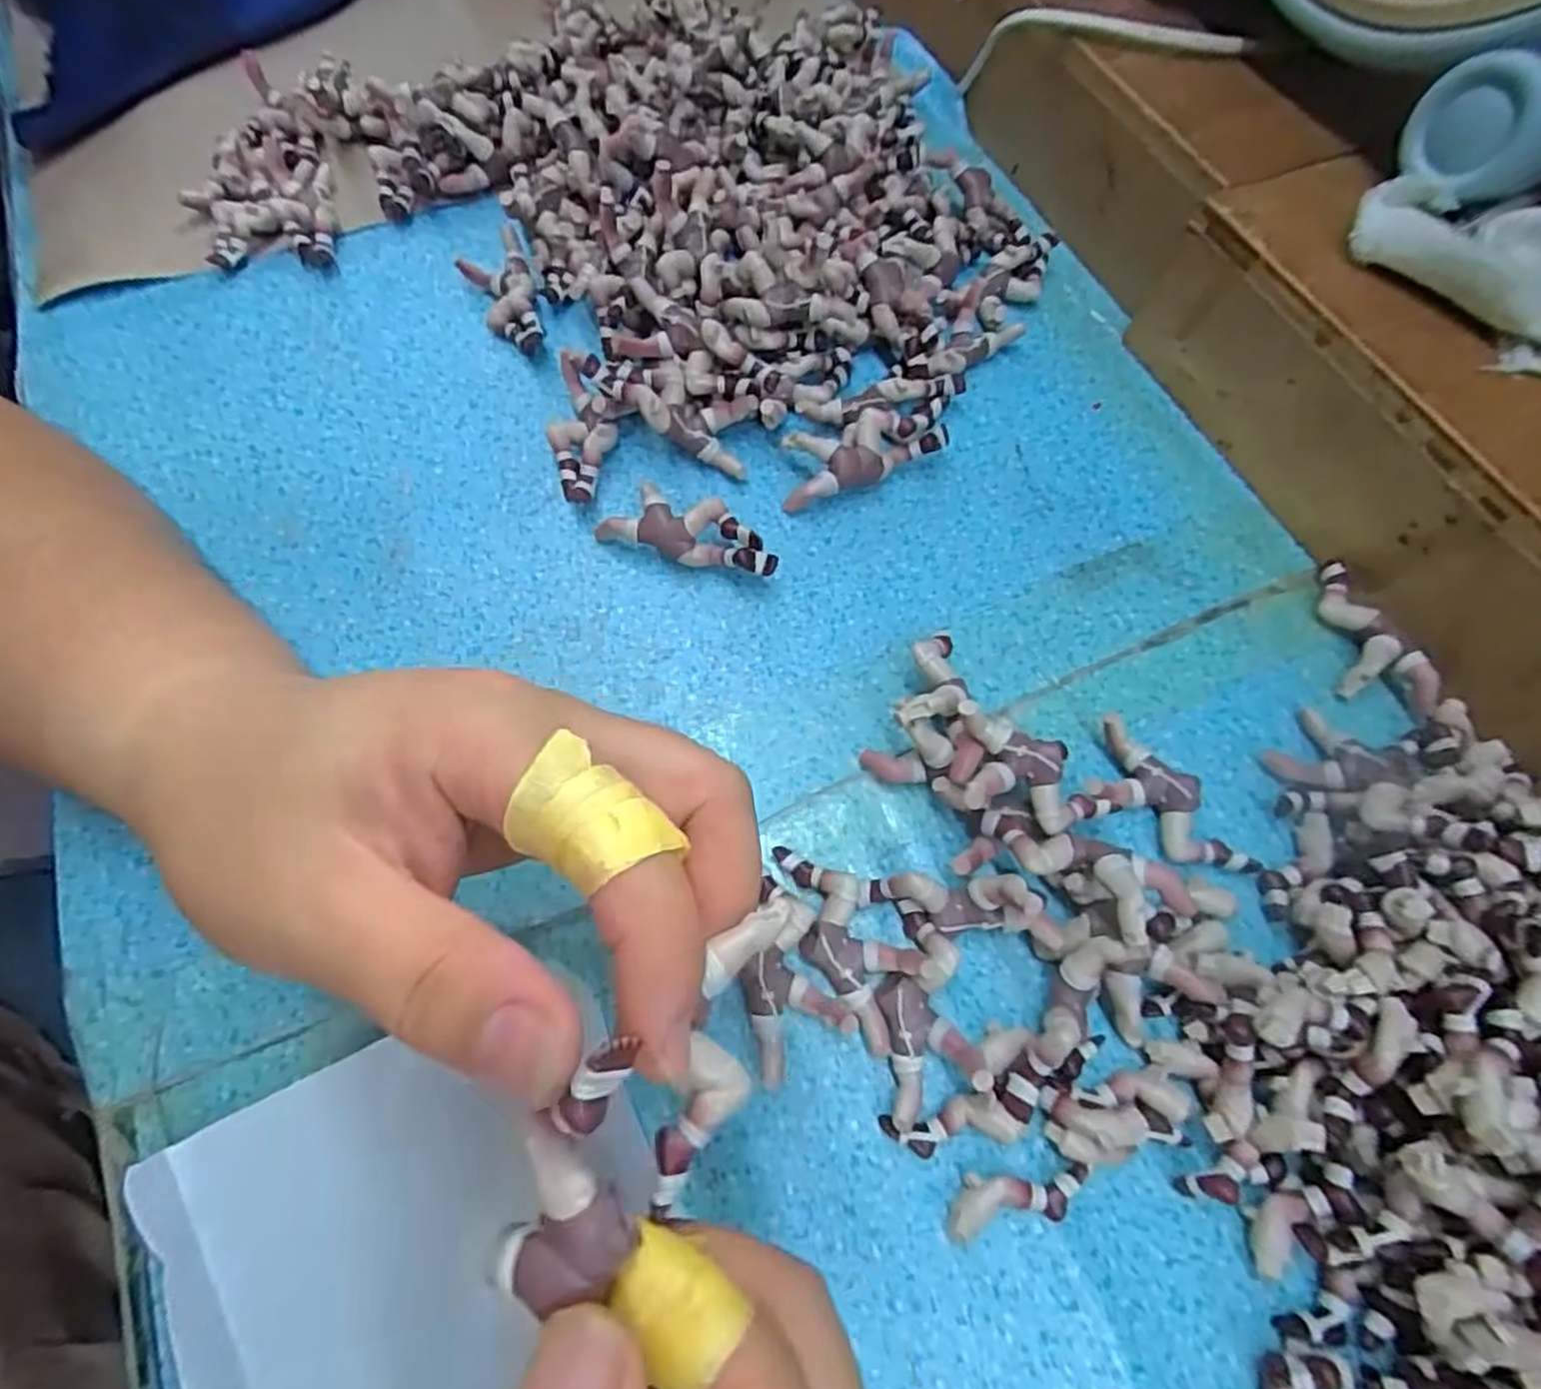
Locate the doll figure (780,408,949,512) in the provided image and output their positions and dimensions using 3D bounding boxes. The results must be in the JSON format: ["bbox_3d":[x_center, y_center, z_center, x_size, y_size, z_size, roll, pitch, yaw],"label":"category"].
[{"bbox_3d":[0.034,-0.088,0.274,0.061,0.022,0.026,-12,68,-6],"label":"doll figure"}]

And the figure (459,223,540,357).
[{"bbox_3d":[-0.112,-0.167,0.312,0.027,0.019,0.054,-17,68,-8],"label":"figure"}]

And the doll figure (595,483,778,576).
[{"bbox_3d":[-0.029,-0.056,0.262,0.065,0.020,0.021,14,68,5],"label":"doll figure"}]

